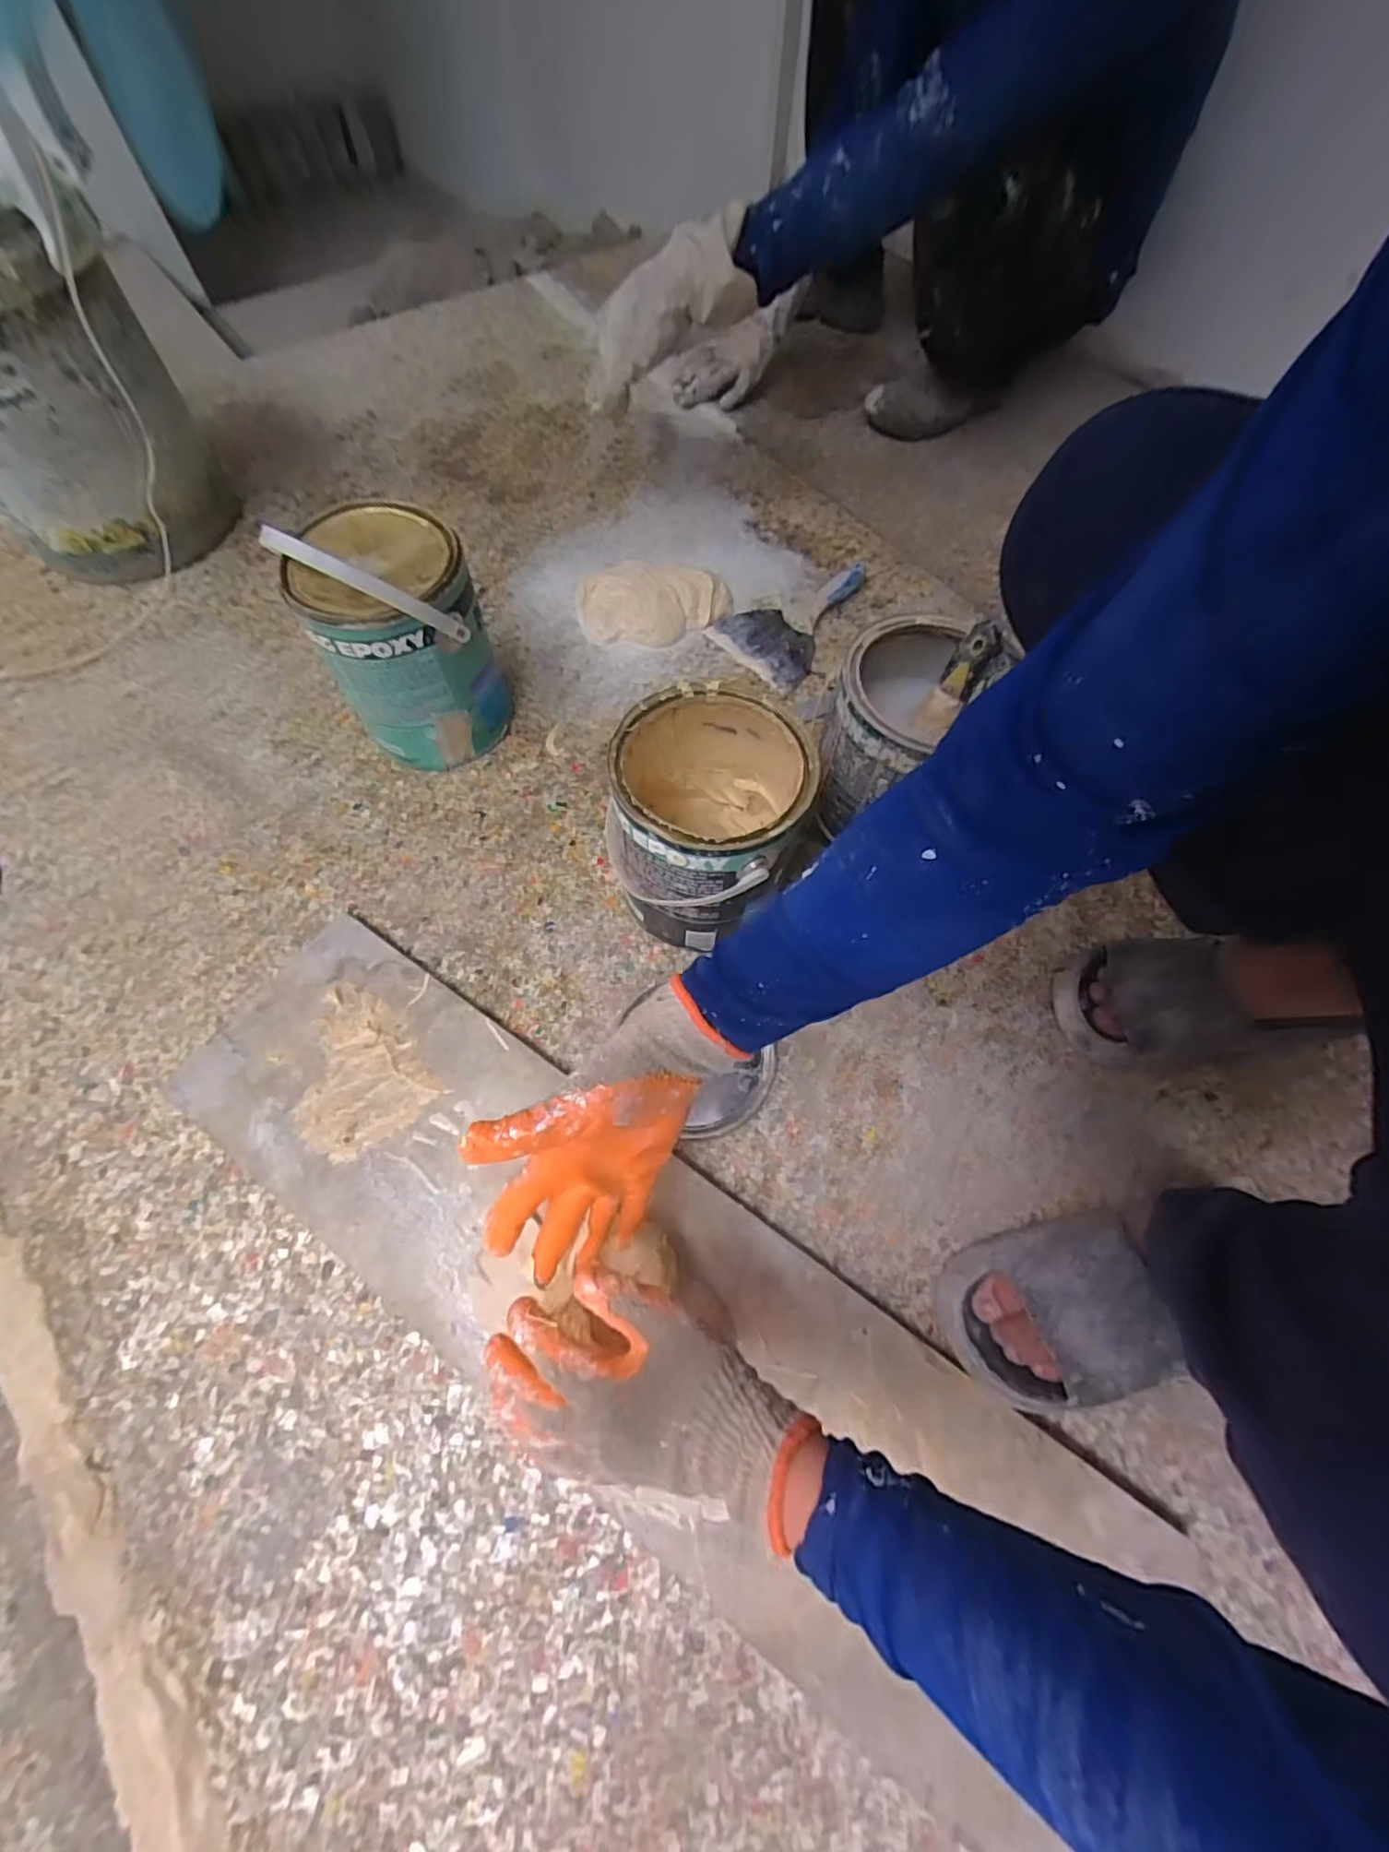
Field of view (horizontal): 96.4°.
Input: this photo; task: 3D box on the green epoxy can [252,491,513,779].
[{"bbox_3d":[-0.290,-0.292,0.627,0.148,0.244,0.145,1,65,-2],"label":"green epoxy can"}]

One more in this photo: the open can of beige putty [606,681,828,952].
[{"bbox_3d":[0.010,-0.085,0.568,0.155,0.193,0.166,1,65,-2],"label":"open can of beige putty"}]

